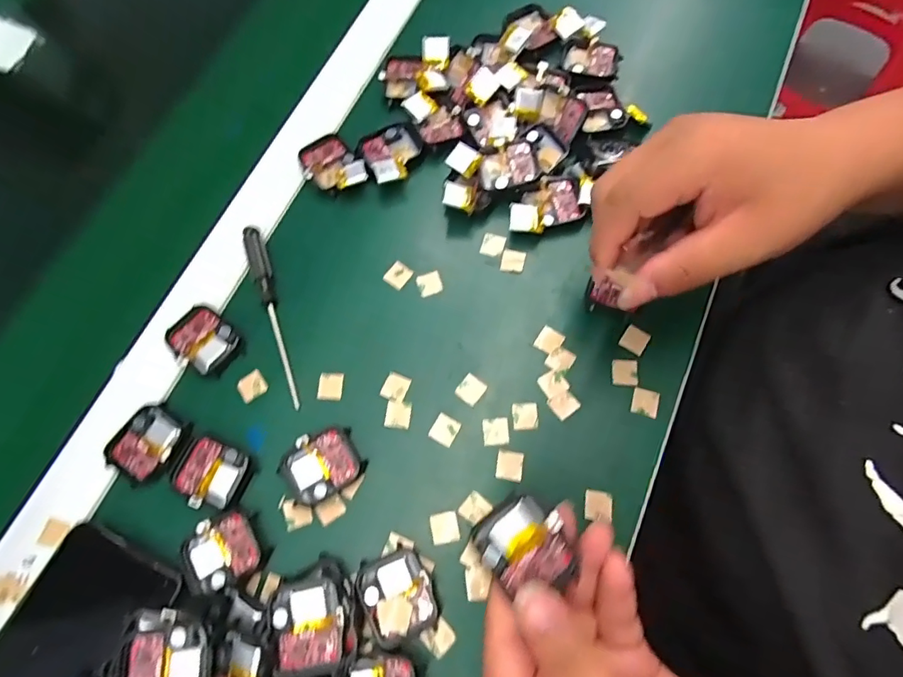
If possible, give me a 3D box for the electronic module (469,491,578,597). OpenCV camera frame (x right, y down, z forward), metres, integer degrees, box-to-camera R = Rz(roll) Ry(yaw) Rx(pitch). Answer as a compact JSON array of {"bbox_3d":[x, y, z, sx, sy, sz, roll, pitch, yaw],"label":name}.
[{"bbox_3d":[0.034,0.093,0.223,0.036,0.008,0.043,-40,74,-10],"label":"electronic module"}]

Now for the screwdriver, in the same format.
[{"bbox_3d":[-0.119,-0.017,0.334,0.012,0.011,0.130,-19,72,-4],"label":"screwdriver"}]

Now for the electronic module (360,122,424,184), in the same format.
[{"bbox_3d":[-0.042,-0.137,0.368,0.044,0.014,0.053,-24,72,-5],"label":"electronic module"}]

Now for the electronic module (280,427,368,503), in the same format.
[{"bbox_3d":[-0.078,0.076,0.302,0.044,0.011,0.037,-32,73,-8],"label":"electronic module"}]

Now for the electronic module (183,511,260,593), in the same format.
[{"bbox_3d":[-0.132,0.121,0.287,0.039,0.010,0.036,-31,73,-8],"label":"electronic module"}]

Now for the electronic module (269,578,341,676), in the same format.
[{"bbox_3d":[-0.074,0.147,0.255,0.034,0.008,0.042,-11,65,-2],"label":"electronic module"}]

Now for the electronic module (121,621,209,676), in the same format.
[{"bbox_3d":[-0.141,0.162,0.249,0.038,0.015,0.038,0,71,3],"label":"electronic module"}]

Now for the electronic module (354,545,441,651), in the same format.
[{"bbox_3d":[-0.030,0.141,0.277,0.038,0.014,0.044,-21,72,-4],"label":"electronic module"}]

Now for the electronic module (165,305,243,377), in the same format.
[{"bbox_3d":[-0.163,0.002,0.330,0.043,0.009,0.036,41,78,14],"label":"electronic module"}]

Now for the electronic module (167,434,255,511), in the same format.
[{"bbox_3d":[-0.145,0.080,0.300,0.044,0.008,0.036,21,74,9],"label":"electronic module"}]

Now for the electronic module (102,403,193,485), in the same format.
[{"bbox_3d":[-0.187,0.064,0.308,0.038,0.004,0.044,31,75,12],"label":"electronic module"}]

